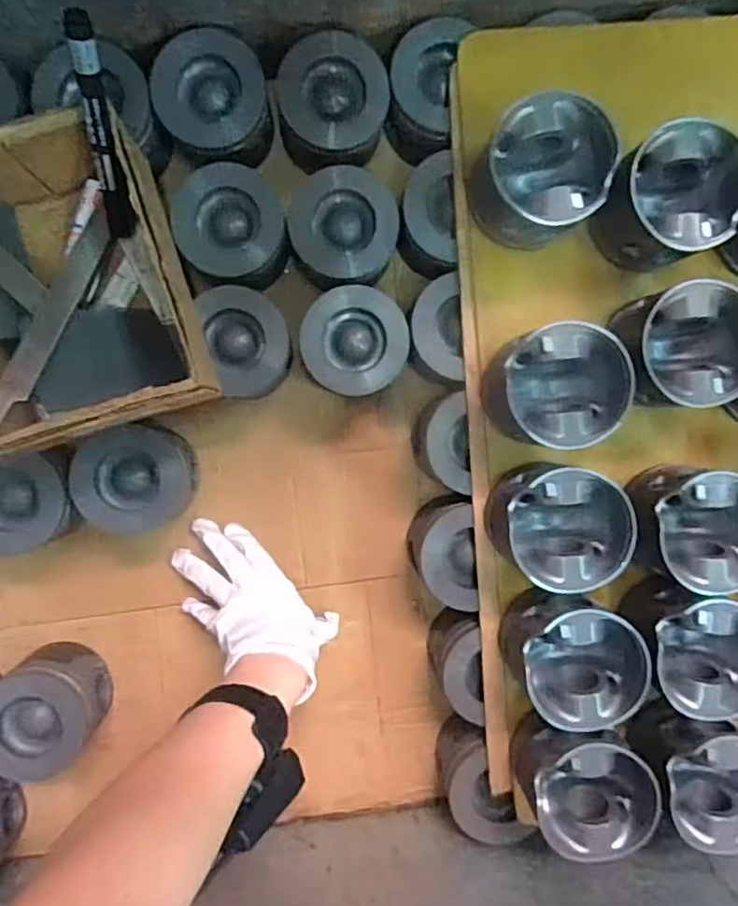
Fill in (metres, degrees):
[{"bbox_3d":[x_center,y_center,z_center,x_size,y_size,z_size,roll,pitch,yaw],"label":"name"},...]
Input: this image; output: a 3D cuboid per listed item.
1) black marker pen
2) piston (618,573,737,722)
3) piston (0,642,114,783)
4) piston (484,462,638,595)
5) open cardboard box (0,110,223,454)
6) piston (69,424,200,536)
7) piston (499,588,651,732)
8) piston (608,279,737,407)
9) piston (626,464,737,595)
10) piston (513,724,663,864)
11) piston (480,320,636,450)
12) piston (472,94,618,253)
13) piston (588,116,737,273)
[{"bbox_3d":[-0.175,-0.205,0.420,0.022,0.152,0.016,11,57,-3],"label":"black marker pen"},{"bbox_3d":[0.250,0.148,0.493,0.091,0.073,0.084,0,93,-2],"label":"piston"},{"bbox_3d":[-0.280,0.221,0.553,0.089,0.072,0.096,0,93,-2],"label":"piston"},{"bbox_3d":[0.142,0.052,0.483,0.089,0.077,0.085,0,93,-2],"label":"piston"},{"bbox_3d":[-0.215,-0.116,0.464,0.158,0.099,0.203,-17,94,-1],"label":"open cardboard box"},{"bbox_3d":[-0.197,0.022,0.548,0.086,0.072,0.088,0,93,-2],"label":"piston"},{"bbox_3d":[0.154,0.152,0.487,0.086,0.075,0.090,0,93,-2],"label":"piston"},{"bbox_3d":[0.230,-0.078,0.480,0.090,0.078,0.084,0,93,-2],"label":"piston"},{"bbox_3d":[0.249,0.056,0.489,0.100,0.072,0.088,7,93,-3],"label":"piston"},{"bbox_3d":[0.164,0.255,0.497,0.088,0.075,0.091,0,93,-2],"label":"piston"},{"bbox_3d":[0.140,-0.050,0.479,0.084,0.077,0.087,0,93,-2],"label":"piston"},{"bbox_3d":[0.123,-0.200,0.473,0.086,0.087,0.093,0,93,-2],"label":"piston"},{"bbox_3d":[0.219,-0.185,0.476,0.090,0.087,0.084,0,93,-2],"label":"piston"}]

